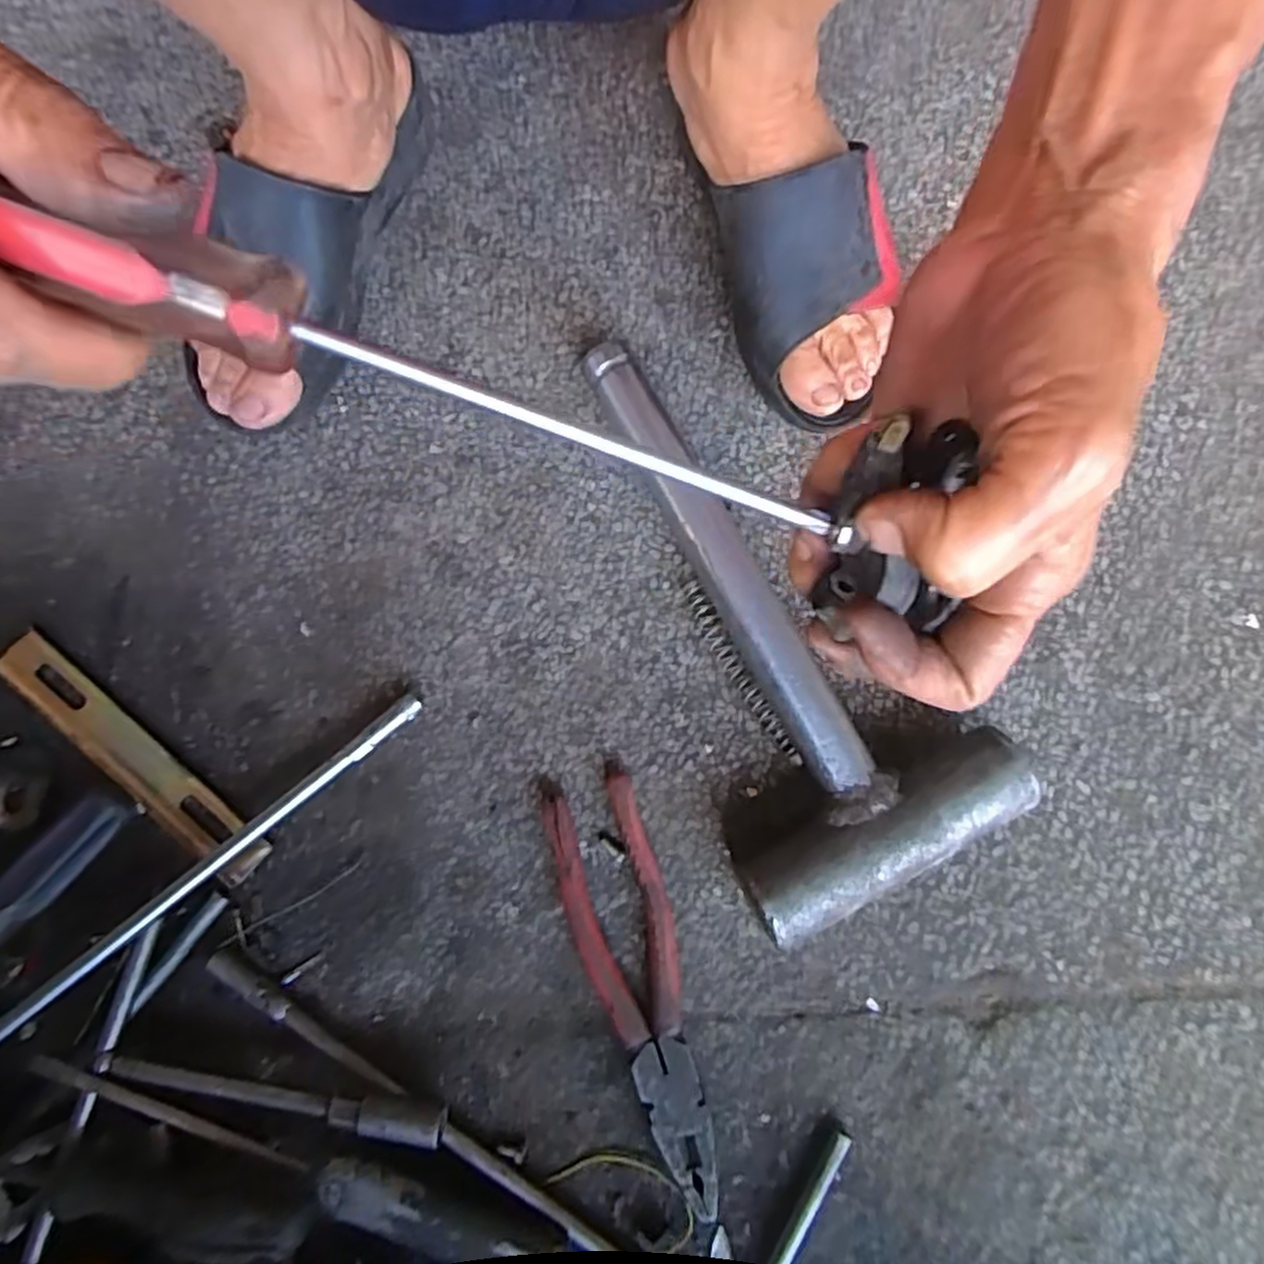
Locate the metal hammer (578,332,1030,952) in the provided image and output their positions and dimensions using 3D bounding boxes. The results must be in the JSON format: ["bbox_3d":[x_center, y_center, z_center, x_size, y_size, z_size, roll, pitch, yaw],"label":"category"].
[{"bbox_3d":[0.058,-0.018,0.380,0.138,0.045,0.307,-27,80,-4],"label":"metal hammer"}]

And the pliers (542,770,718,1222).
[{"bbox_3d":[0.005,0.168,0.354,0.049,0.017,0.190,-19,79,-2],"label":"pliers"}]

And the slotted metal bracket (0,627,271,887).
[{"bbox_3d":[-0.258,0.064,0.377,0.175,0.013,0.028,38,83,8],"label":"slotted metal bracket"}]

